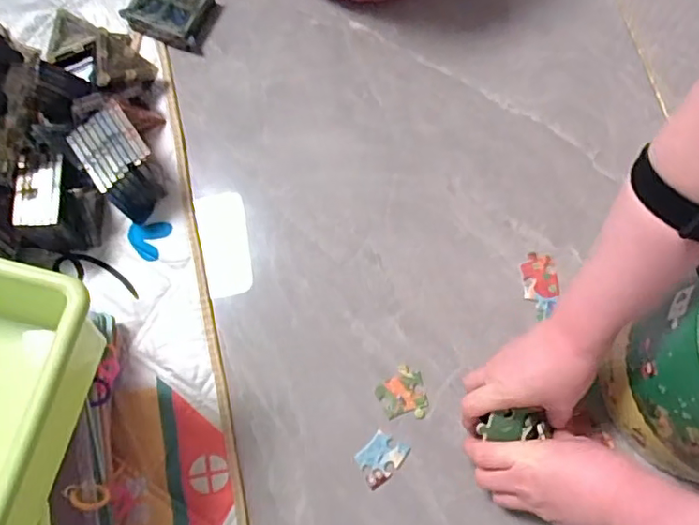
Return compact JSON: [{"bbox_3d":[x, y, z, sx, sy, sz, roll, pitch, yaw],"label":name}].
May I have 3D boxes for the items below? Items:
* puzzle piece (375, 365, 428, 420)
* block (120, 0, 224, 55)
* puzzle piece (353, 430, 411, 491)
[{"bbox_3d":[0.049,0.124,0.536,0.044,0.004,0.048,-15,74,-3],"label":"puzzle piece"},{"bbox_3d":[-0.202,-0.293,0.655,0.091,0.030,0.080,21,75,7],"label":"block"},{"bbox_3d":[0.028,0.179,0.520,0.034,0.004,0.047,42,79,12],"label":"puzzle piece"}]

